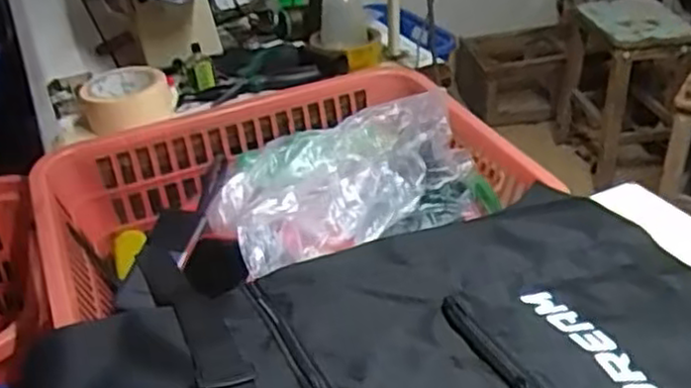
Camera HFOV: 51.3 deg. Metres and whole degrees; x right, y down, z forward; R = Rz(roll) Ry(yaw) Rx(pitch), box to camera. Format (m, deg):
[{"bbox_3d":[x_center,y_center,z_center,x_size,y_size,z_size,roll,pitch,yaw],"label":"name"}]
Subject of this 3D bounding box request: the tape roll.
[{"bbox_3d":[-0.275,-0.118,0.884,0.096,0.054,0.103,-3,33,2],"label":"tape roll"}]

